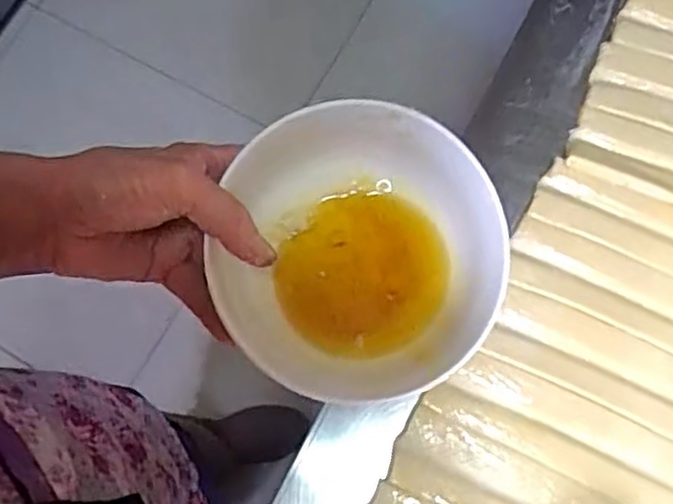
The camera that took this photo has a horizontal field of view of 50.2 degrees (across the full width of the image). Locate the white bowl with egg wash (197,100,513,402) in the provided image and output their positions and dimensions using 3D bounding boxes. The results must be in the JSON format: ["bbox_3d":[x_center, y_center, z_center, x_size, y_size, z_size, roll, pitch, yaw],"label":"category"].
[{"bbox_3d":[0.013,0.004,0.383,0.146,0.080,0.143,0,76,2],"label":"white bowl with egg wash"}]

